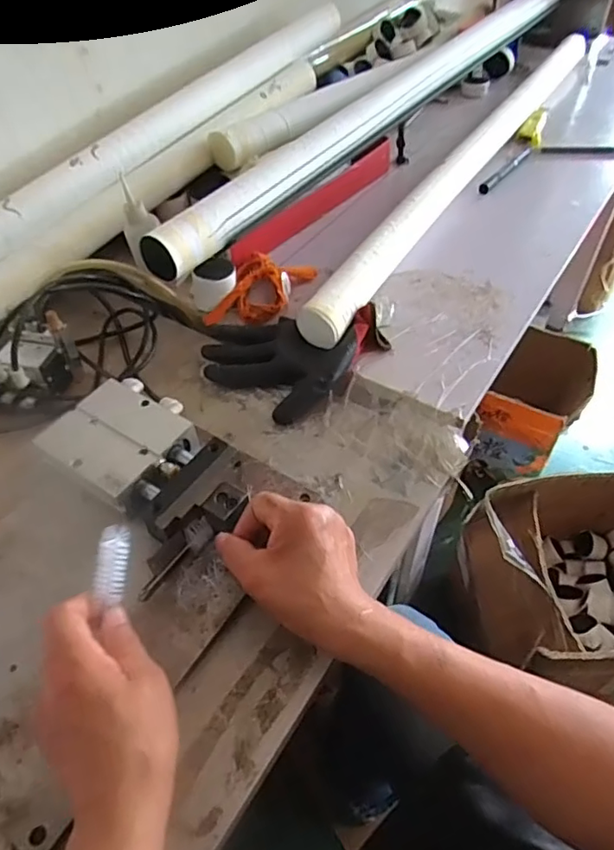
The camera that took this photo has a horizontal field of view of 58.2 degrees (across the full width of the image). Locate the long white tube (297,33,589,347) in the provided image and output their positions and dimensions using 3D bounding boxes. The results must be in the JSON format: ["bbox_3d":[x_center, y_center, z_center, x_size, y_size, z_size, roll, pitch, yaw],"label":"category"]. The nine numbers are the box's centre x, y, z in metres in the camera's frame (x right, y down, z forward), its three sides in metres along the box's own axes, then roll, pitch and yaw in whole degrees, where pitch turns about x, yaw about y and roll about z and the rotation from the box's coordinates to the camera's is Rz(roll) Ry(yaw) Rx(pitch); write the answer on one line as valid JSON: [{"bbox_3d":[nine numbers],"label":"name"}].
[{"bbox_3d":[0.268,-0.427,0.833,0.054,0.045,0.996,24,55,21],"label":"long white tube"}]

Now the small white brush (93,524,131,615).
[{"bbox_3d":[-0.137,0.097,0.386,0.018,0.011,0.053,1,76,3],"label":"small white brush"}]

